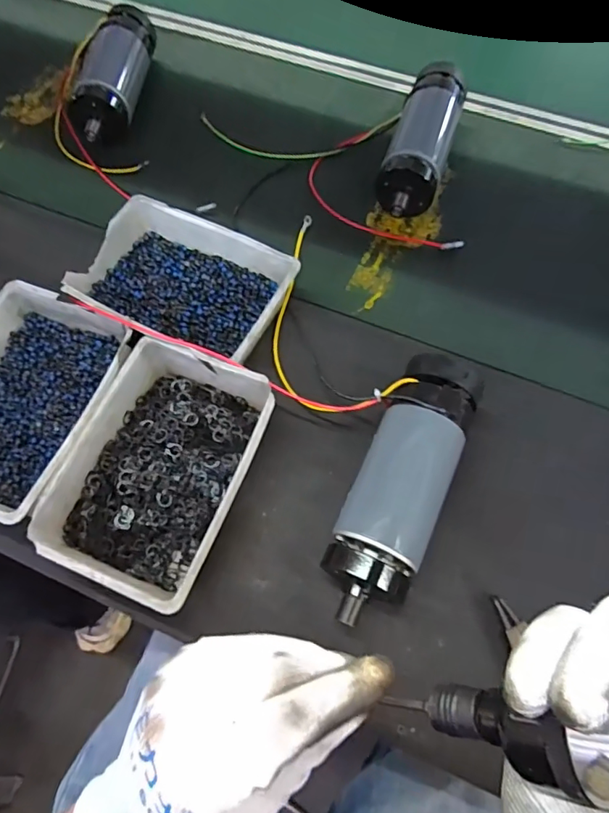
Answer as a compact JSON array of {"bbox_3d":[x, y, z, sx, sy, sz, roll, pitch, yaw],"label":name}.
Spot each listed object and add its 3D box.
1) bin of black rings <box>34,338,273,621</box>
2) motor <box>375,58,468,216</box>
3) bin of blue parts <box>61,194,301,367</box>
[{"bbox_3d":[-0.120,0.051,0.433,0.140,0.048,0.200,20,65,9],"label":"bin of black rings"},{"bbox_3d":[0.147,-0.328,0.638,0.071,0.063,0.239,17,65,7],"label":"motor"},{"bbox_3d":[-0.121,-0.127,0.526,0.207,0.046,0.147,26,66,11],"label":"bin of blue parts"}]

